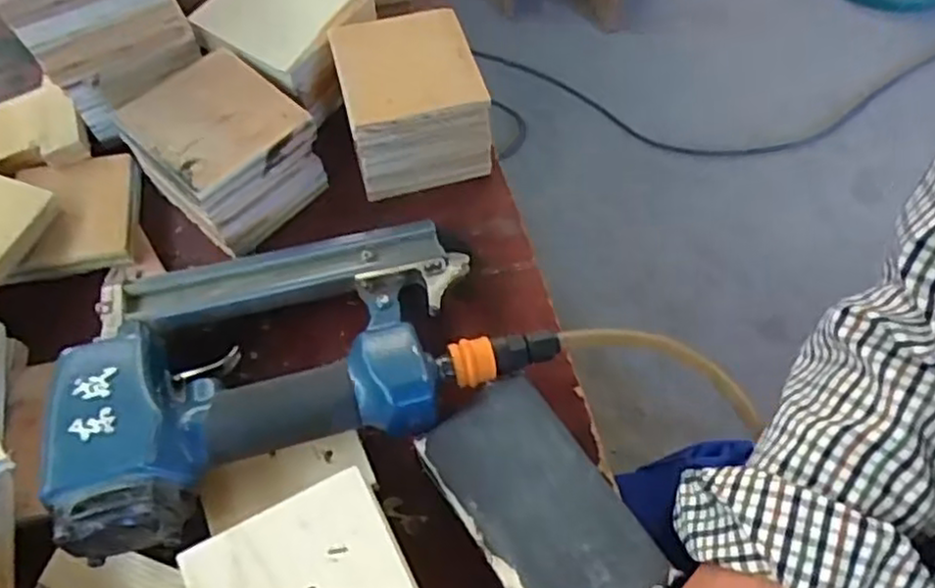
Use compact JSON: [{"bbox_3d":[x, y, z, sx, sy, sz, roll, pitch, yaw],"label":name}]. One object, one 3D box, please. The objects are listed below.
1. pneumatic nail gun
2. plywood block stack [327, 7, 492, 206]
[{"bbox_3d":[-0.088,0.026,0.394,0.260,0.062,0.159,-16,63,-8],"label":"pneumatic nail gun"},{"bbox_3d":[-0.038,-0.131,0.484,0.089,0.079,0.087,-13,62,-7],"label":"plywood block stack"}]

